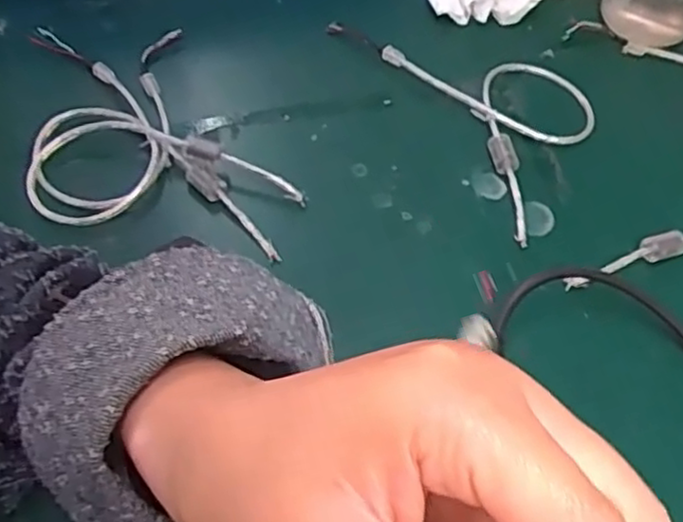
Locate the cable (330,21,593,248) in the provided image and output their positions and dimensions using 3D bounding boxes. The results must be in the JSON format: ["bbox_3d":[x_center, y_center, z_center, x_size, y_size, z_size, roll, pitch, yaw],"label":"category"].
[{"bbox_3d":[0.106,-0.127,0.521,0.125,0.014,0.219,-29,64,-17],"label":"cable"}]

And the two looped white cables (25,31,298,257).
[{"bbox_3d":[-0.138,-0.078,0.477,0.142,0.023,0.231,-30,64,-17],"label":"two looped white cables"}]

